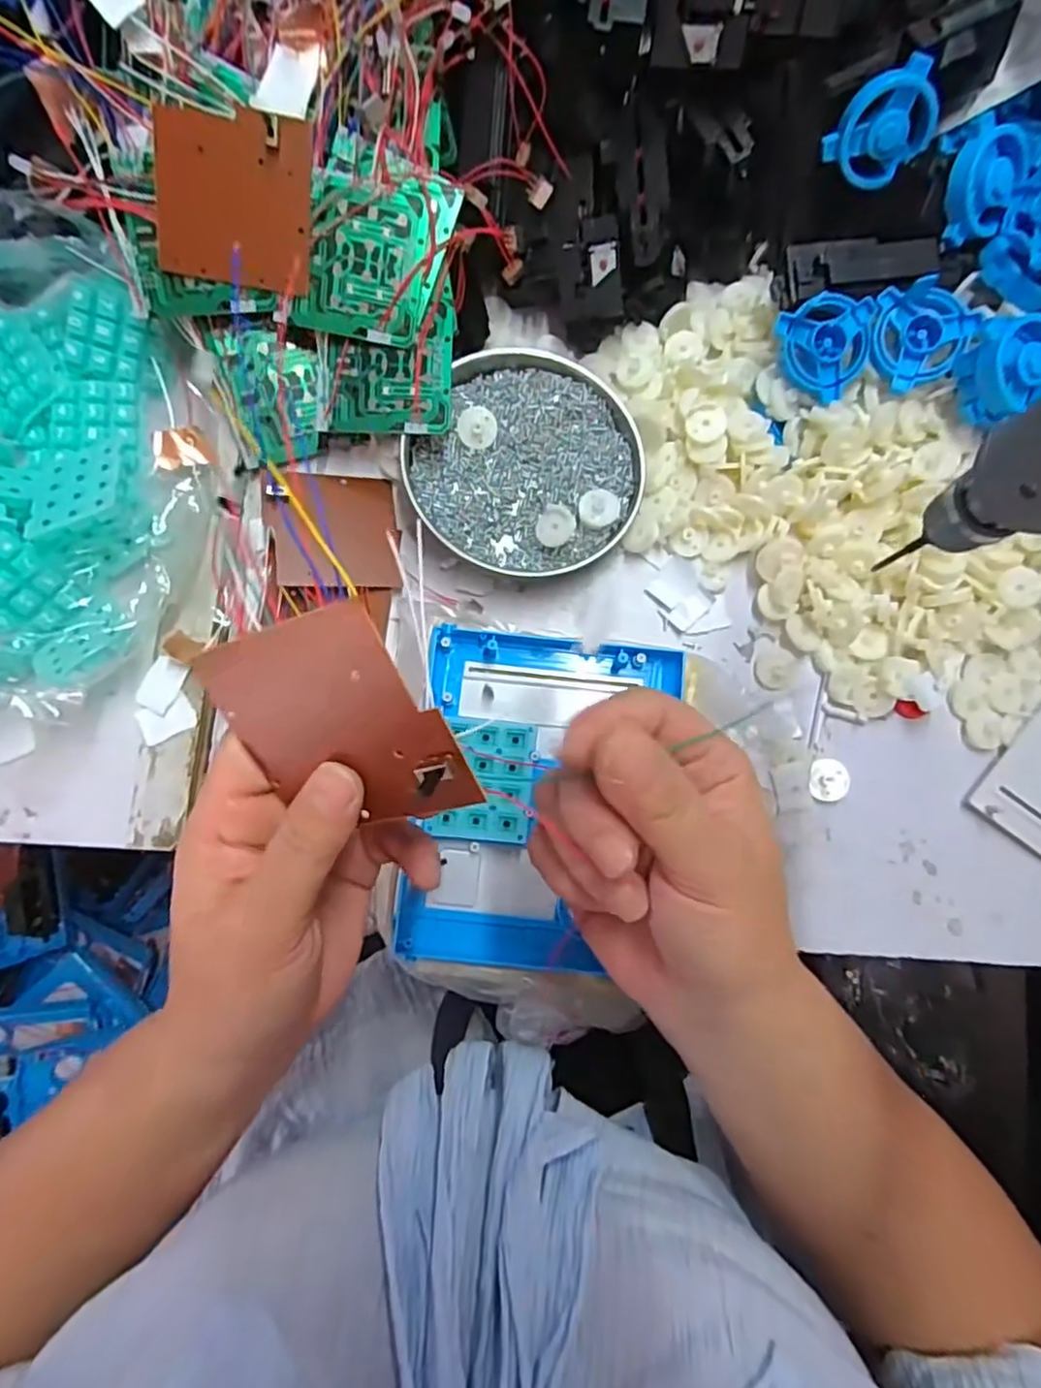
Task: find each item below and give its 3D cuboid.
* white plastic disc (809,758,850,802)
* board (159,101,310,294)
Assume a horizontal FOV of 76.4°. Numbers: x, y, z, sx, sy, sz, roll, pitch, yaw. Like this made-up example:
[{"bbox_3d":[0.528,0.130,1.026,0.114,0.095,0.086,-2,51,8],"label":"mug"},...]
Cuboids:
[{"bbox_3d":[0.173,0.048,0.371,0.021,0.007,0.023,0,81,-2],"label":"white plastic disc"},{"bbox_3d":[-0.142,-0.245,0.328,0.071,0.005,0.073,6,113,-10],"label":"board"}]

